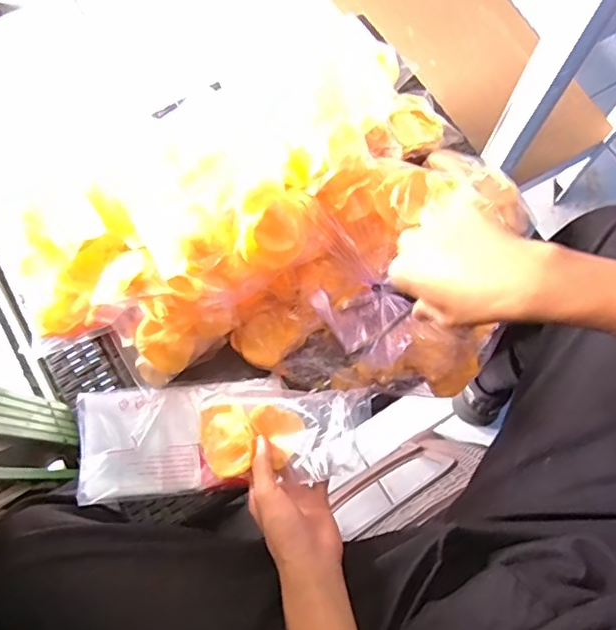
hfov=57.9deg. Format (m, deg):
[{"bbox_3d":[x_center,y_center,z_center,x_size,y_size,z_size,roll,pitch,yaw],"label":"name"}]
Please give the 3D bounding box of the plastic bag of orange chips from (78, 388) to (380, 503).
[{"bbox_3d":[-0.088,0.114,0.530,0.294,0.043,0.101,-9,75,21],"label":"plastic bag of orange chips"}]

